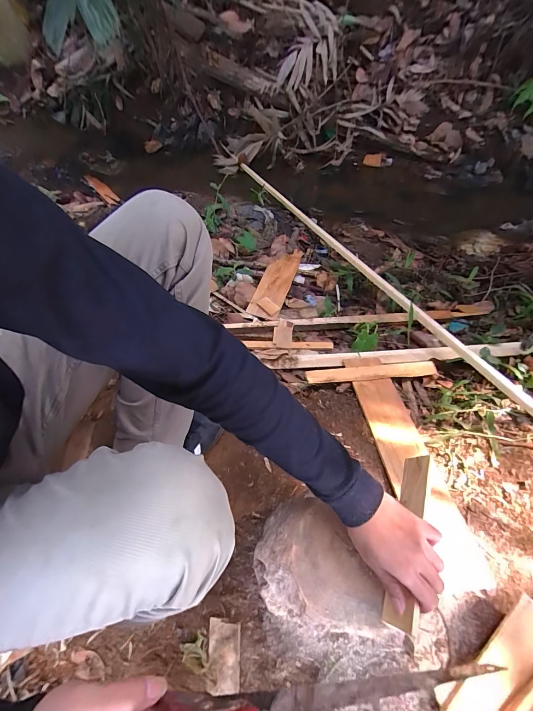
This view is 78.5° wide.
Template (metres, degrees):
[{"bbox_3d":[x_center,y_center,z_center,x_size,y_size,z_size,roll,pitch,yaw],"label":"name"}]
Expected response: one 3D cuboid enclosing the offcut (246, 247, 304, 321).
[{"bbox_3d":[0.033,-0.257,1.135,0.104,0.019,0.320,19,58,7],"label":"offcut"}]

